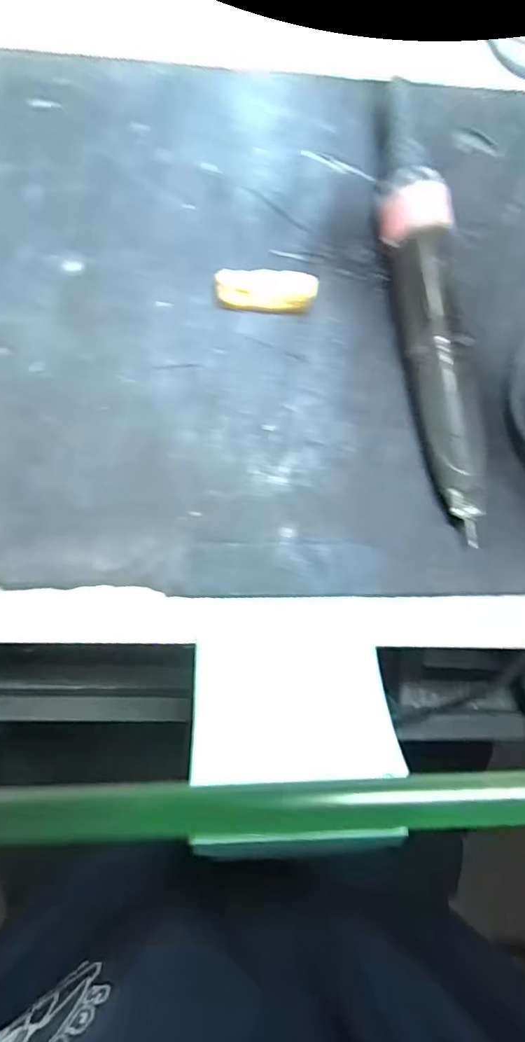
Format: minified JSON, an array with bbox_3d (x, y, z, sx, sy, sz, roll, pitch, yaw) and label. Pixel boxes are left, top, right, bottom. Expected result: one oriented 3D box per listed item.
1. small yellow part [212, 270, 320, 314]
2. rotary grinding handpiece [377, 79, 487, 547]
[{"bbox_3d":[0.002,-0.102,0.231,0.044,0.014,0.014,2,91,-5],"label":"small yellow part"},{"bbox_3d":[0.074,-0.090,0.229,0.027,0.022,0.191,-12,92,-4],"label":"rotary grinding handpiece"}]

